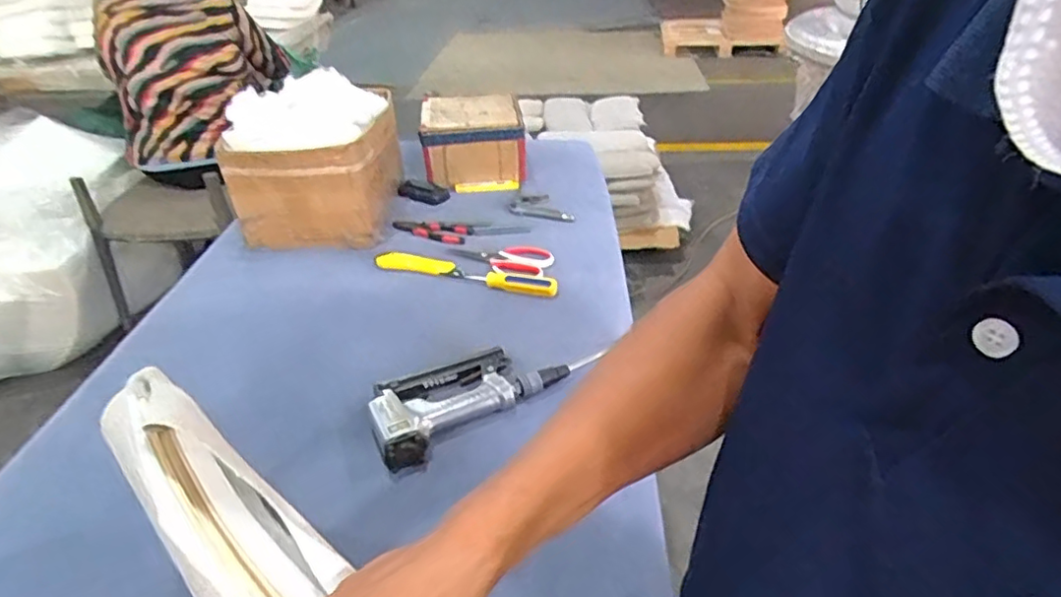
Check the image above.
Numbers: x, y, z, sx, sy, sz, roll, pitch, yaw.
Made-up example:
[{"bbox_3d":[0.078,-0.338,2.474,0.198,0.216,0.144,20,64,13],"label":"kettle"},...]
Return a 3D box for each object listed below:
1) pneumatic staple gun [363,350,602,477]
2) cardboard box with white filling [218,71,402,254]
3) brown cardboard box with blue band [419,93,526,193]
[{"bbox_3d":[-0.073,0.109,0.790,0.280,0.043,0.124,-20,38,-24],"label":"pneumatic staple gun"},{"bbox_3d":[-0.395,-0.245,1.141,0.266,0.244,0.208,-1,34,2],"label":"cardboard box with white filling"},{"bbox_3d":[-0.127,-0.335,1.337,0.213,0.139,0.213,-9,35,-9],"label":"brown cardboard box with blue band"}]

